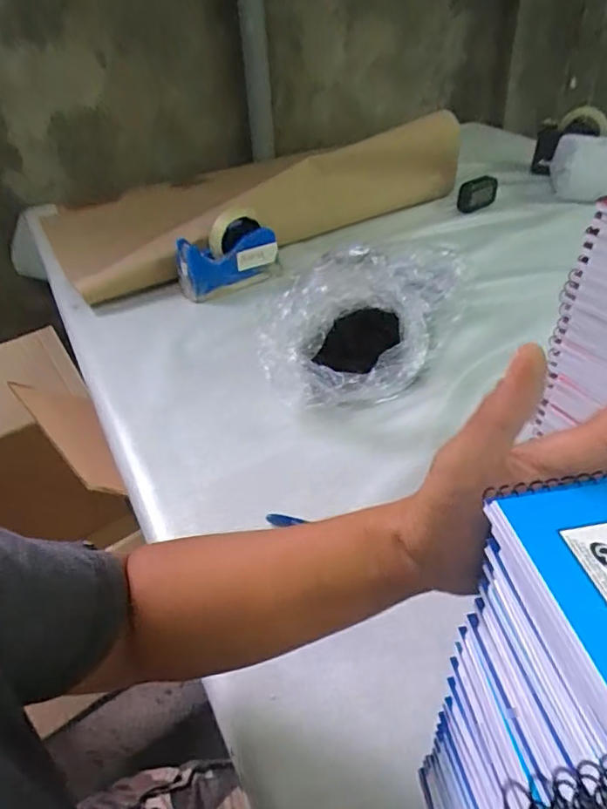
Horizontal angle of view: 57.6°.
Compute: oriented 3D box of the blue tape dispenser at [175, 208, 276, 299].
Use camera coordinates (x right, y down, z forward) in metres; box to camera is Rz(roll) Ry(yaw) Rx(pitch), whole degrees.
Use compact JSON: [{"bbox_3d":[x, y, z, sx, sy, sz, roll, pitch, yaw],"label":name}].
[{"bbox_3d":[-0.122,-0.236,0.875,0.155,0.114,0.062,-30,47,-27],"label":"blue tape dispenser"}]

